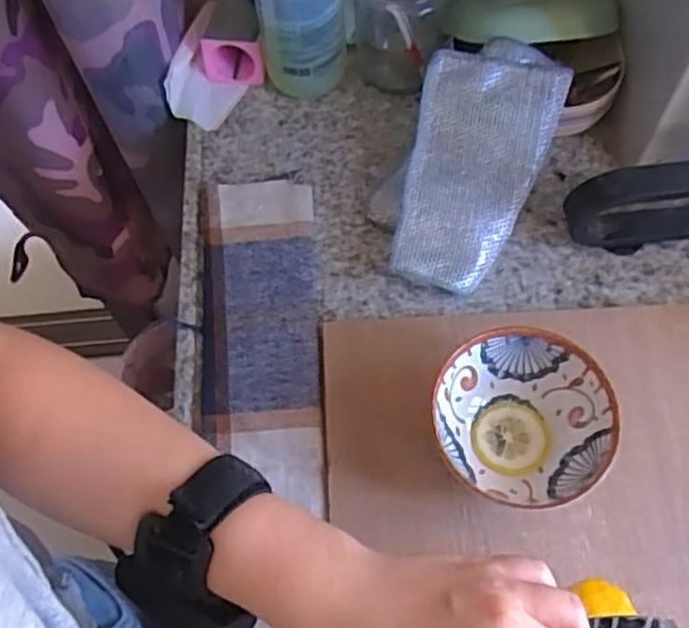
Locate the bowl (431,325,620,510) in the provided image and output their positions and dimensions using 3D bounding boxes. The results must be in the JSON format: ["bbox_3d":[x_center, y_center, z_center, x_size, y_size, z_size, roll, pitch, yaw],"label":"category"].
[{"bbox_3d":[0.111,0.068,0.456,0.105,0.059,0.100,-1,64,2],"label":"bowl"}]

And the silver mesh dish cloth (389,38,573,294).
[{"bbox_3d":[0.094,-0.113,0.541,0.098,0.021,0.190,19,85,11],"label":"silver mesh dish cloth"}]

